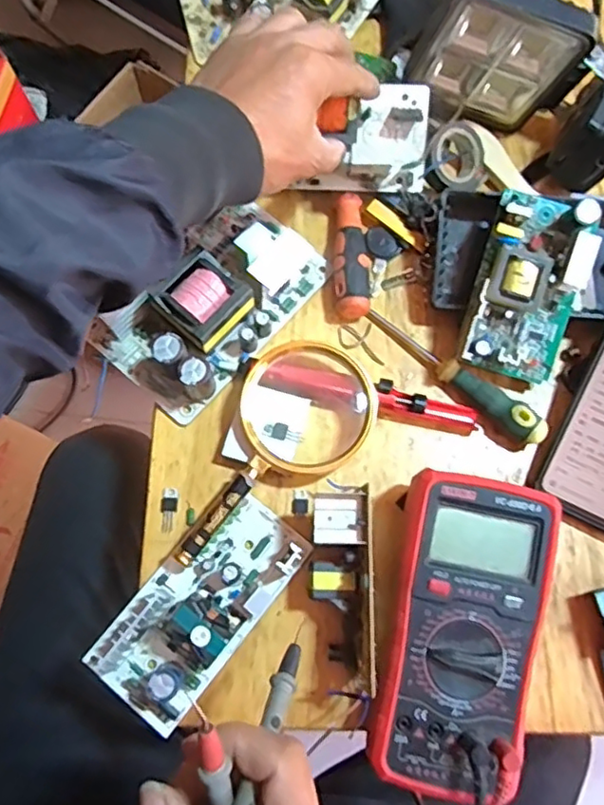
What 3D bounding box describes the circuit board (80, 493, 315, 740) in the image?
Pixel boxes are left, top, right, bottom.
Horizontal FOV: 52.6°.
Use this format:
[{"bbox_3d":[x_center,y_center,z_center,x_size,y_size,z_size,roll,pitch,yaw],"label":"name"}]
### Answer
[{"bbox_3d":[-0.063,0.127,0.382,0.147,0.043,0.070,-43,80,-15],"label":"circuit board"}]

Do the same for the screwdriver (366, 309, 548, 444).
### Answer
[{"bbox_3d":[0.107,-0.020,0.435,0.147,0.021,0.020,36,77,7],"label":"screwdriver"}]

